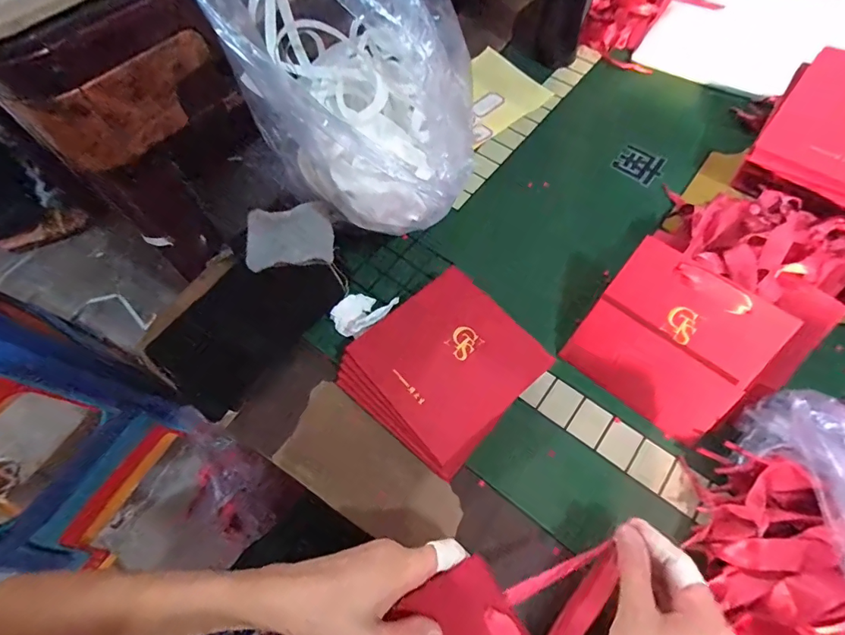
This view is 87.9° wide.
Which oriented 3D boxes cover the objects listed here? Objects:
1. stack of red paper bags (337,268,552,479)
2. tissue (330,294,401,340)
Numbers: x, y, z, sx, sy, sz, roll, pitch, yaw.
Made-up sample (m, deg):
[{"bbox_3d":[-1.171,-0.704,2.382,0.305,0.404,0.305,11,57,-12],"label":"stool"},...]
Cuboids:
[{"bbox_3d":[0.019,0.045,0.418,0.148,0.044,0.157,41,70,18],"label":"stack of red paper bags"},{"bbox_3d":[-0.060,-0.005,0.456,0.064,0.030,0.043,-33,68,-15],"label":"tissue"}]

